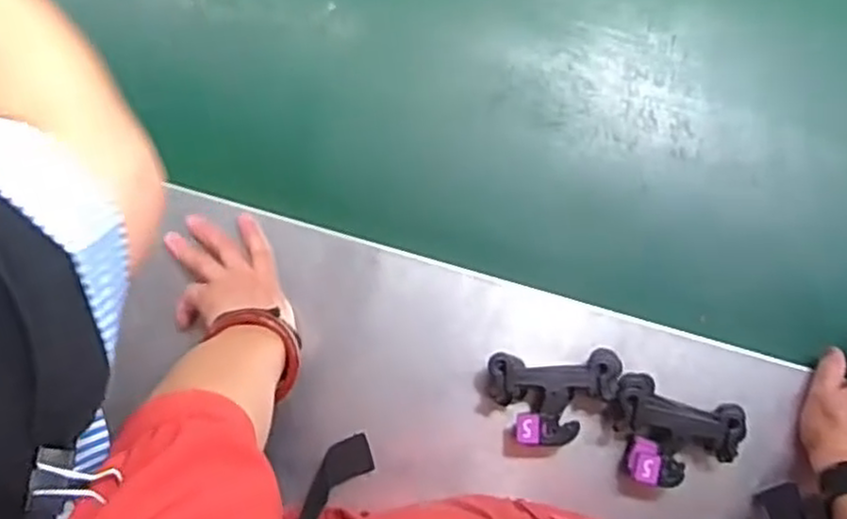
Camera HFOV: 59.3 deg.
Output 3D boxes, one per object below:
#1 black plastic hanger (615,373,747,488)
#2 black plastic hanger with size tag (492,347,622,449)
[{"bbox_3d":[0.206,0.148,0.623,0.106,0.036,0.084,18,81,1],"label":"black plastic hanger"},{"bbox_3d":[0.111,0.116,0.625,0.107,0.032,0.074,-2,81,-2],"label":"black plastic hanger with size tag"}]

